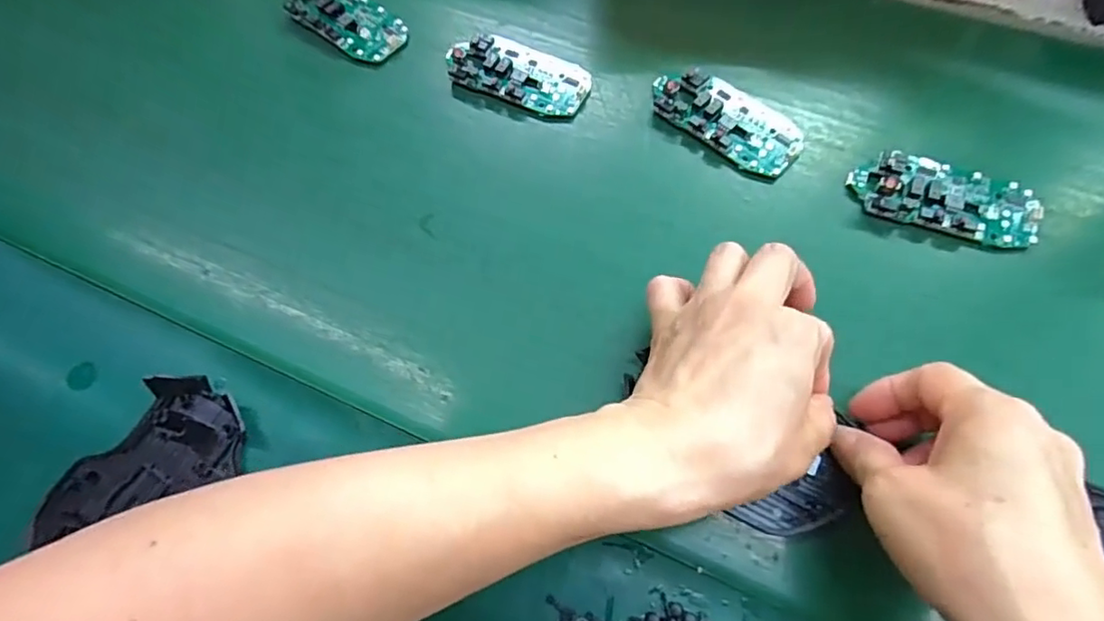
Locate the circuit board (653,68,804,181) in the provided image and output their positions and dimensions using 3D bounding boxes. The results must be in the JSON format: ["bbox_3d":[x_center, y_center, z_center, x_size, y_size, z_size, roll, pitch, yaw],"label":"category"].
[{"bbox_3d":[0.107,-0.119,0.356,0.096,0.010,0.049,36,72,17],"label":"circuit board"}]

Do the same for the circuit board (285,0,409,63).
[{"bbox_3d":[-0.141,-0.204,0.402,0.086,0.014,0.046,33,71,16],"label":"circuit board"}]

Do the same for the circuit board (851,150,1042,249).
[{"bbox_3d":[0.220,-0.065,0.323,0.096,0.016,0.045,17,68,10],"label":"circuit board"}]

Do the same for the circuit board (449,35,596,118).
[{"bbox_3d":[-0.019,-0.156,0.377,0.090,0.013,0.049,20,68,11],"label":"circuit board"}]

